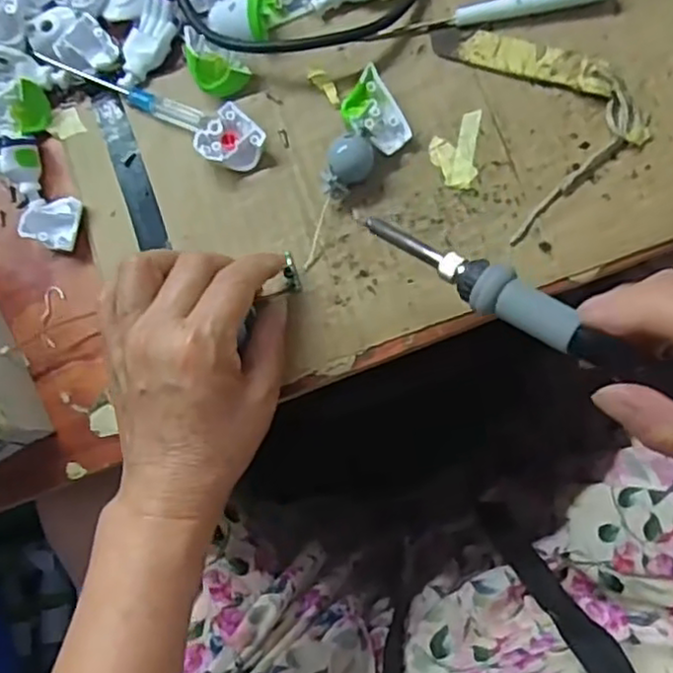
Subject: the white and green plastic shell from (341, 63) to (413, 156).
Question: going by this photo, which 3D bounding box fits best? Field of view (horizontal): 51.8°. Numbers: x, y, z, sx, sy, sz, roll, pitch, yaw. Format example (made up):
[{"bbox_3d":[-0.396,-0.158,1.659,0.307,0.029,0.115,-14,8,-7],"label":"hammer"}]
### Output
[{"bbox_3d":[0.020,-0.117,0.368,0.027,0.018,0.042,-34,76,3],"label":"white and green plastic shell"}]

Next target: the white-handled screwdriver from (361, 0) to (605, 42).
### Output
[{"bbox_3d":[0.079,-0.172,0.365,0.125,0.017,0.009,-4,80,9],"label":"white-handled screwdriver"}]

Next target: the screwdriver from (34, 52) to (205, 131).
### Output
[{"bbox_3d":[-0.121,-0.142,0.391,0.114,0.013,0.014,28,86,13],"label":"screwdriver"}]

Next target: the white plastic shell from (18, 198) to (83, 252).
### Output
[{"bbox_3d":[-0.160,-0.065,0.392,0.031,0.016,0.029,12,83,12],"label":"white plastic shell"}]

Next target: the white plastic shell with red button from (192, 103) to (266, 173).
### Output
[{"bbox_3d":[-0.057,-0.105,0.378,0.030,0.019,0.031,43,90,14],"label":"white plastic shell with red button"}]

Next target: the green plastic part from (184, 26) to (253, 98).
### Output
[{"bbox_3d":[-0.071,-0.151,0.383,0.043,0.015,0.024,43,89,14],"label":"green plastic part"}]

